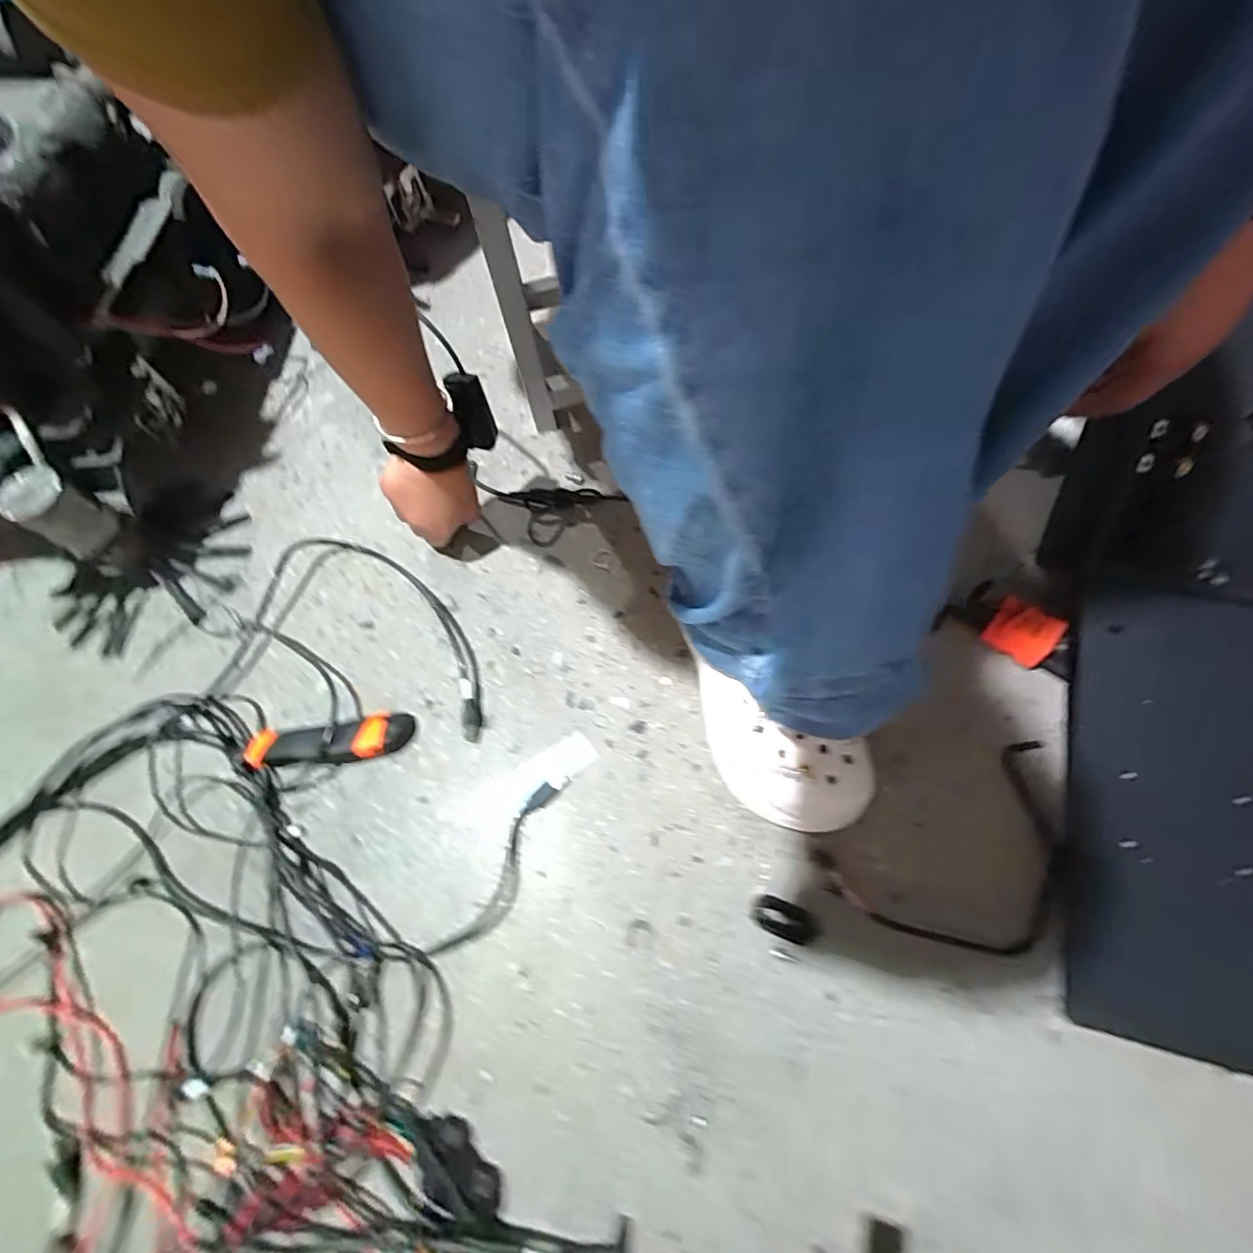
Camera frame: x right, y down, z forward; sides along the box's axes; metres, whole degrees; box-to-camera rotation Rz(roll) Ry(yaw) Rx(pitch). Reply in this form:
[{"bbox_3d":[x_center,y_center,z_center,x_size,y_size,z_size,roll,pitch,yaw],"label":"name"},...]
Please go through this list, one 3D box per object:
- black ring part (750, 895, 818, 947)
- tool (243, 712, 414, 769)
[{"bbox_3d":[0.125,0.233,0.422,0.050,0.004,0.025,21,68,12],"label":"black ring part"},{"bbox_3d":[-0.279,0.106,0.496,0.146,0.029,0.041,-8,65,-1],"label":"tool"}]

